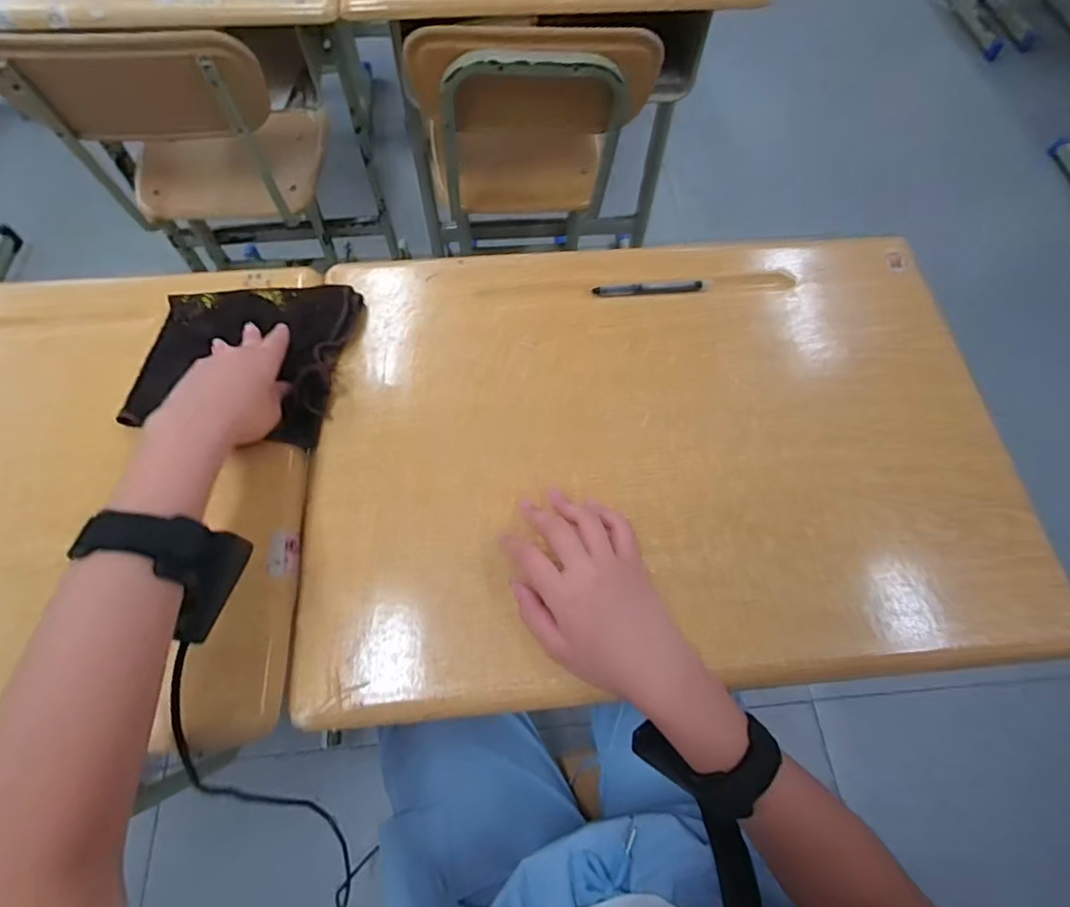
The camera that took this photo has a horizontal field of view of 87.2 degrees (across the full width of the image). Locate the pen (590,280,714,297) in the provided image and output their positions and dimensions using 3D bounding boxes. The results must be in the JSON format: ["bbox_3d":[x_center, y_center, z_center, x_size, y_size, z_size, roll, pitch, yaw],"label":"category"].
[{"bbox_3d":[0.111,-0.157,0.532,0.110,0.007,0.012,-6,65,-2],"label":"pen"}]

